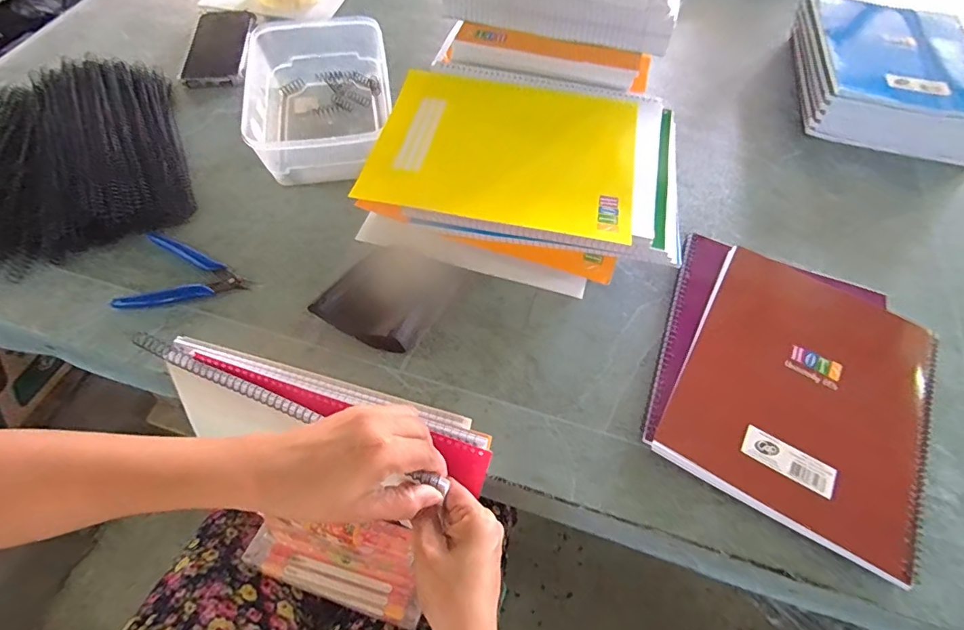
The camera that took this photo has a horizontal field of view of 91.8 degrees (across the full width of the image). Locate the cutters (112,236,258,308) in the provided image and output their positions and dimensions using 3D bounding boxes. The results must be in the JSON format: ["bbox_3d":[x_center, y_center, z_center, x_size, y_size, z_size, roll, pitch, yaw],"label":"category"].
[{"bbox_3d":[-0.301,-0.029,0.455,0.124,0.007,0.083,25,60,13],"label":"cutters"}]

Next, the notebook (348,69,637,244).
[{"bbox_3d":[0.024,-0.161,0.454,0.242,0.018,0.188,11,58,4],"label":"notebook"}]

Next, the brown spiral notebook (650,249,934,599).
[{"bbox_3d":[0.285,0.064,0.414,0.191,0.019,0.246,29,61,15],"label":"brown spiral notebook"}]

